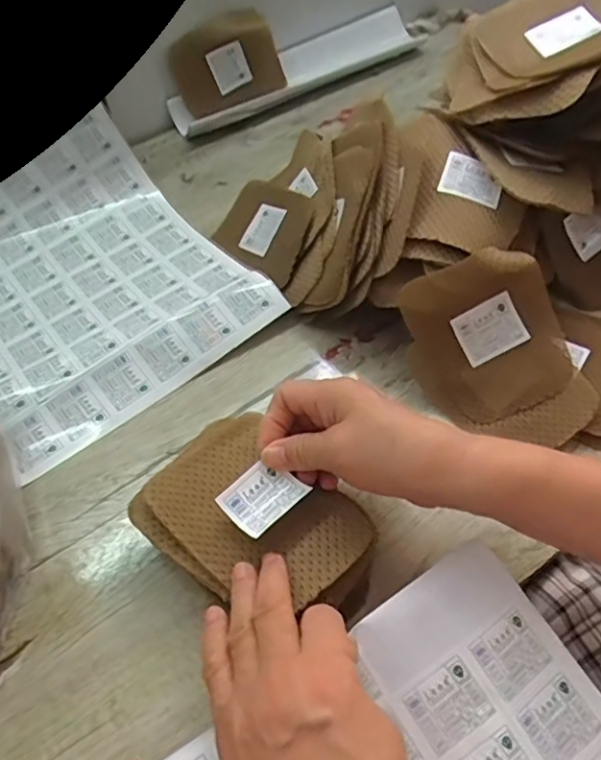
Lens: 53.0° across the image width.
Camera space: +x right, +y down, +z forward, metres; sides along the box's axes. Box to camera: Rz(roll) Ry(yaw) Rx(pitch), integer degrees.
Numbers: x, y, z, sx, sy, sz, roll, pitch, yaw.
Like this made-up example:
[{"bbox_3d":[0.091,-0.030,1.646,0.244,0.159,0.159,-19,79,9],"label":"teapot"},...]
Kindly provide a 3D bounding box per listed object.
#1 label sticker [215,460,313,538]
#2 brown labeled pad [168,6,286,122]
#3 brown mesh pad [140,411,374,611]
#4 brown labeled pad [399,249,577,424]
[{"bbox_3d":[-0.022,0.069,0.358,0.043,0.006,0.035,-39,61,-23],"label":"label sticker"},{"bbox_3d":[-0.083,-0.352,0.673,0.118,0.087,0.017,-23,43,-4],"label":"brown labeled pad"},{"bbox_3d":[-0.026,0.078,0.365,0.089,0.009,0.127,-39,61,-22],"label":"brown mesh pad"},{"bbox_3d":[0.134,-0.033,0.426,0.091,0.114,0.016,-30,11,9],"label":"brown labeled pad"}]

